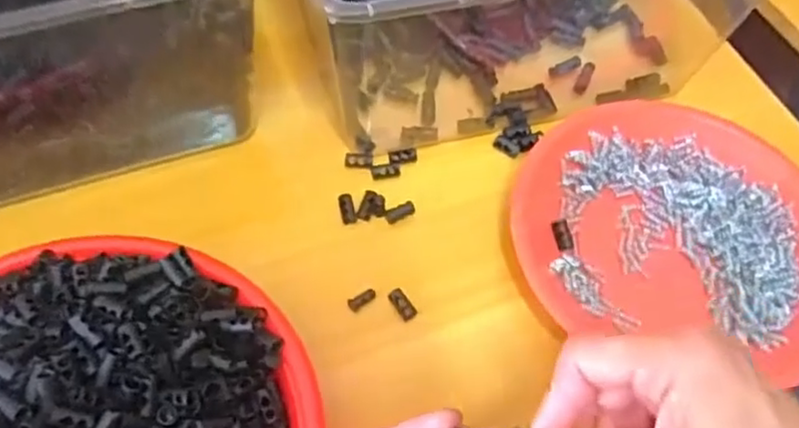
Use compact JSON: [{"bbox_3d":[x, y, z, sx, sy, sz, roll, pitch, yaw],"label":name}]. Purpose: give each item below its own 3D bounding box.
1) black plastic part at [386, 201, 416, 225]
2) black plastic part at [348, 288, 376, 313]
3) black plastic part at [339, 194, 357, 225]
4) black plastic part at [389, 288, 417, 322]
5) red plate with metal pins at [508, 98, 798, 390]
[{"bbox_3d":[0.001,-0.002,0.415,0.019,0.004,0.008,-27,65,-18],"label":"black plastic part"},{"bbox_3d":[-0.021,0.049,0.385,0.018,0.004,0.008,-31,66,-20],"label":"black plastic part"},{"bbox_3d":[-0.032,-0.004,0.416,0.009,0.005,0.020,-11,75,-10],"label":"black plastic part"},{"bbox_3d":[0.002,0.052,0.385,0.009,0.005,0.019,-31,78,-20],"label":"black plastic part"},{"bbox_3d":[0.165,0.006,0.408,0.189,0.029,0.173,2,59,-3],"label":"red plate with metal pins"}]

